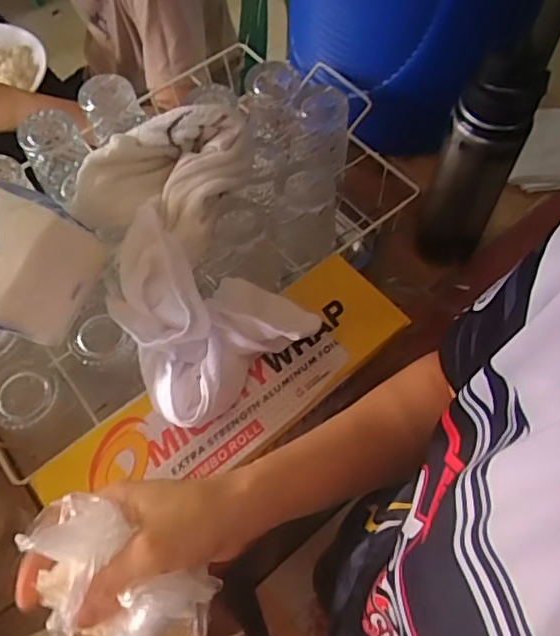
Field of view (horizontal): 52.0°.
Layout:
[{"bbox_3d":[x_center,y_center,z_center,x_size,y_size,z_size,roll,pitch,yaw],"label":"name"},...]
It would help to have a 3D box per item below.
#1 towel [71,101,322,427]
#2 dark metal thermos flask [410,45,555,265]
[{"bbox_3d":[-0.070,-0.053,0.519,0.174,0.101,0.259,-22,64,-10],"label":"towel"},{"bbox_3d":[0.198,-0.149,0.595,0.069,0.253,0.056,27,65,14],"label":"dark metal thermos flask"}]

